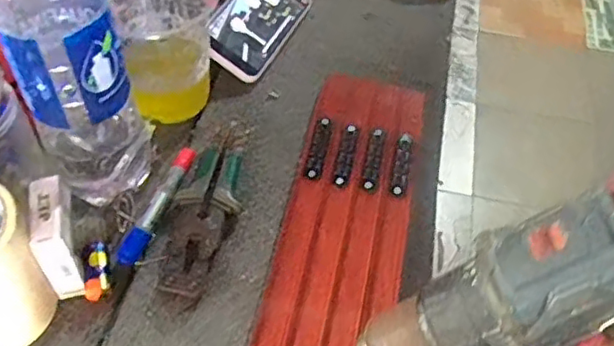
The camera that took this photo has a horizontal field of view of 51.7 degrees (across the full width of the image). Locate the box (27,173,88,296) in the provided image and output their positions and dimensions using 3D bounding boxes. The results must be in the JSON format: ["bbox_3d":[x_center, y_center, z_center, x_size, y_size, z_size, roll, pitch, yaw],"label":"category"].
[{"bbox_3d":[-0.202,0.055,0.516,0.027,0.093,0.059,-11,53,-11],"label":"box"}]

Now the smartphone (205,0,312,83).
[{"bbox_3d":[-0.057,-0.179,0.735,0.081,0.007,0.165,37,56,-10],"label":"smartphone"}]

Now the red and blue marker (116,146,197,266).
[{"bbox_3d":[-0.136,0.028,0.586,0.018,0.019,0.132,16,53,10],"label":"red and blue marker"}]

